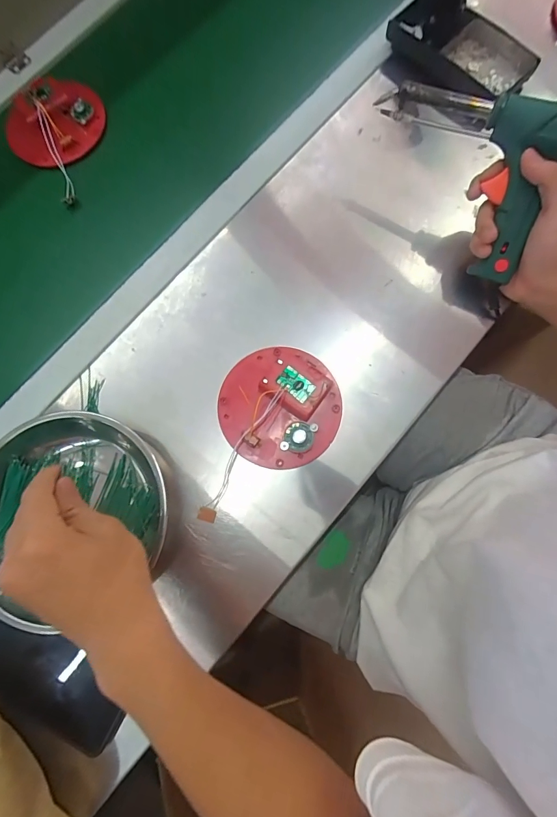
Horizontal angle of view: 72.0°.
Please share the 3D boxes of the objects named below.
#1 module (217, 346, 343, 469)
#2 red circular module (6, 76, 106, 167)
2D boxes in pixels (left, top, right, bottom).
[{"bbox_3d":[0.000,-0.002,0.388,0.119,0.032,0.118,-1,77,3],"label":"module"},{"bbox_3d":[-0.273,-0.354,0.467,0.098,0.033,0.119,44,83,11],"label":"red circular module"}]

